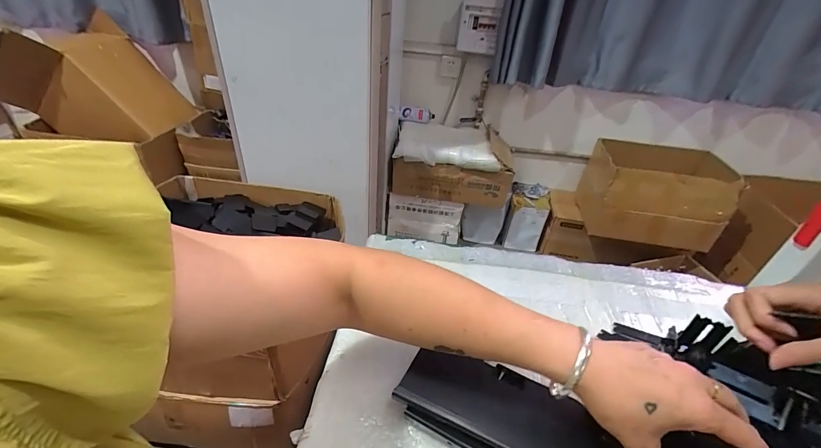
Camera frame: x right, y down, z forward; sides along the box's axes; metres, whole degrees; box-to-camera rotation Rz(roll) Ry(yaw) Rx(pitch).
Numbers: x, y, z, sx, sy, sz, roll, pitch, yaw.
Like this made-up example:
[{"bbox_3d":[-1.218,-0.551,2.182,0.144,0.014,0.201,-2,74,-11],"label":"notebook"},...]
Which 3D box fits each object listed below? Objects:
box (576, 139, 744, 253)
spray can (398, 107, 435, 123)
[{"bbox_3d":[1.023,-0.122,1.521,0.500,0.318,0.321,10,36,7],"label":"box"},{"bbox_3d":[0.029,-0.498,1.654,0.164,0.069,0.070,0,36,-7],"label":"spray can"}]

